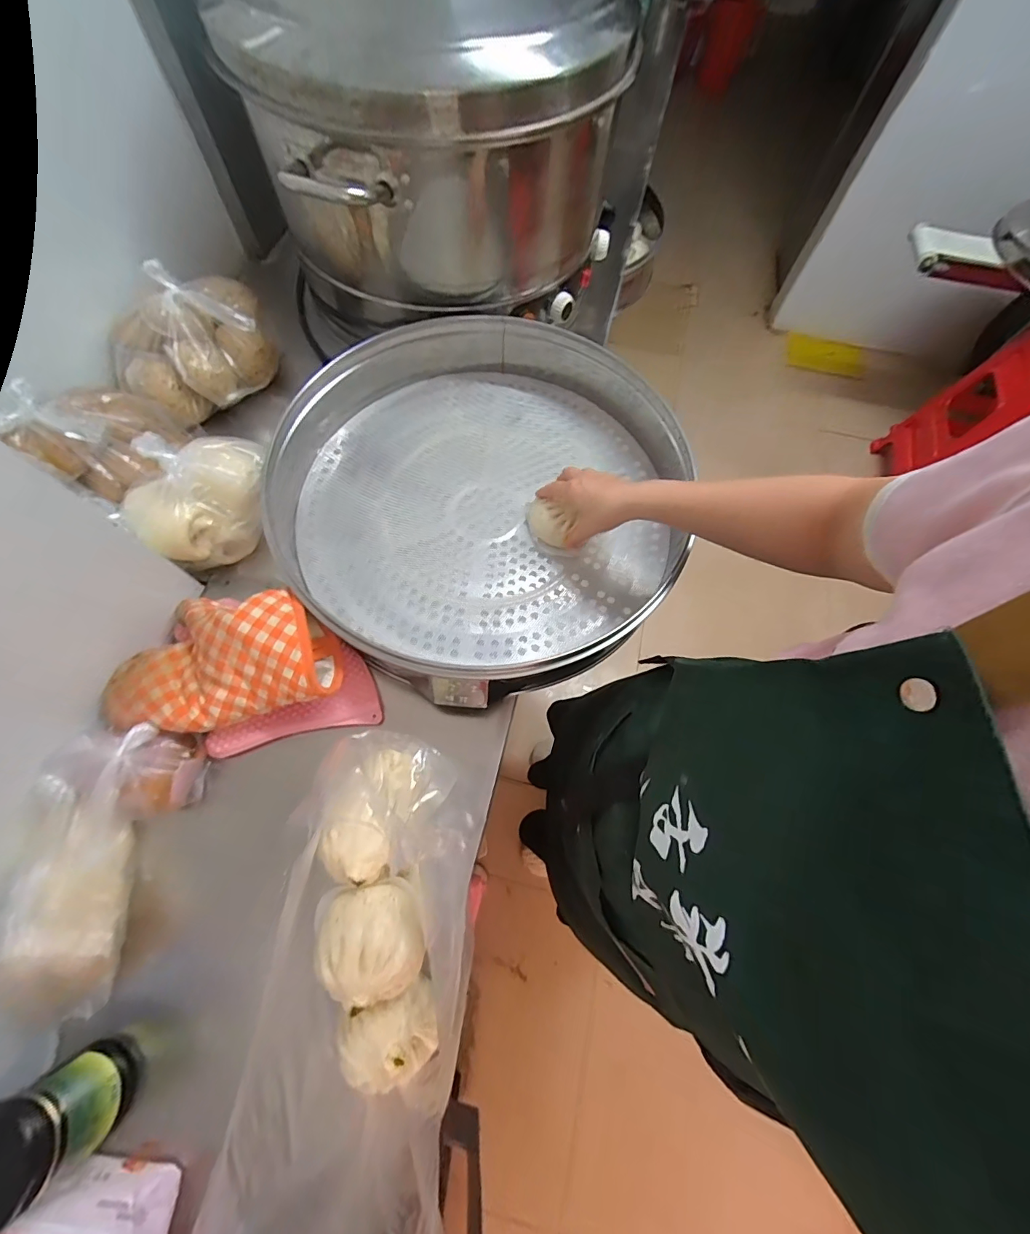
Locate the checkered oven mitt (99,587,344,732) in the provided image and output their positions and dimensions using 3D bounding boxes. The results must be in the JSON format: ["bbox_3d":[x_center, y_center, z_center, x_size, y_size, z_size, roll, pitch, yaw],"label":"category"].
[{"bbox_3d":[-0.300,0.041,0.461,0.232,0.061,0.142,3,68,-2],"label":"checkered oven mitt"}]

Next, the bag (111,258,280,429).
[{"bbox_3d":[-0.440,-0.371,0.626,0.215,0.112,0.137,-35,74,-15],"label":"bag"}]

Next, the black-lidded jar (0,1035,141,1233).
[{"bbox_3d":[-0.364,0.400,0.355,0.072,0.124,0.068,1,68,-3],"label":"black-lidded jar"}]

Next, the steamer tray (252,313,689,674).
[{"bbox_3d":[-0.040,-0.169,0.587,0.513,0.098,0.517,-25,72,-12],"label":"steamer tray"}]

